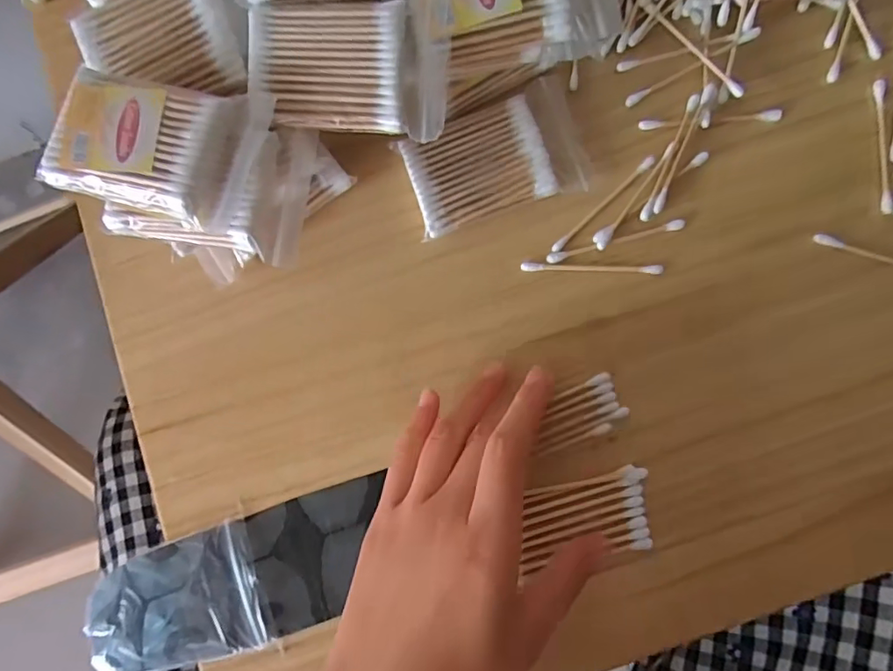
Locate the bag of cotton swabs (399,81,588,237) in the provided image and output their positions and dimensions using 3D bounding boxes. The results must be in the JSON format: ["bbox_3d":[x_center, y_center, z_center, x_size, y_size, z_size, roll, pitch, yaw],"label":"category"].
[{"bbox_3d":[0.026,-0.095,0.290,0.092,0.013,0.062,-17,80,4],"label":"bag of cotton swabs"}]

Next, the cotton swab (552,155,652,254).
[{"bbox_3d":[0.083,-0.070,0.286,0.071,0.004,0.006,-43,79,-1],"label":"cotton swab"}]

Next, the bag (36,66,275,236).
[{"bbox_3d":[-0.126,-0.085,0.239,0.083,0.015,0.062,16,84,9],"label":"bag"}]

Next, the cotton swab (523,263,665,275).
[{"bbox_3d":[0.076,-0.035,0.284,0.072,0.004,0.005,2,82,7],"label":"cotton swab"}]

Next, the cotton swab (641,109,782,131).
[{"bbox_3d":[0.140,-0.114,0.288,0.072,0.004,0.007,-4,81,6],"label":"cotton swab"}]

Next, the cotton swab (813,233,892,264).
[{"bbox_3d":[0.222,-0.038,0.275,0.073,0.006,0.006,19,84,9],"label":"cotton swab"}]

